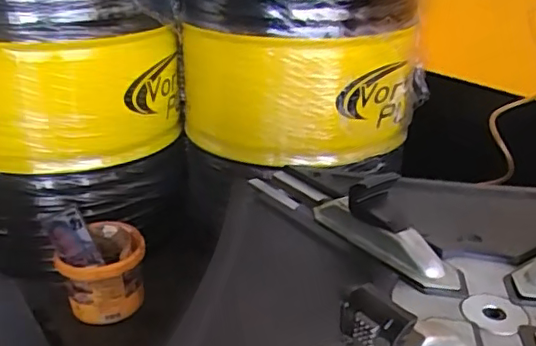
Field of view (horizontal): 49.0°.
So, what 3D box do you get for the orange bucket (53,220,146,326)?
[{"bbox_3d":[-0.344,0.211,1.251,0.160,0.149,0.153,0,24,0],"label":"orange bucket"}]

